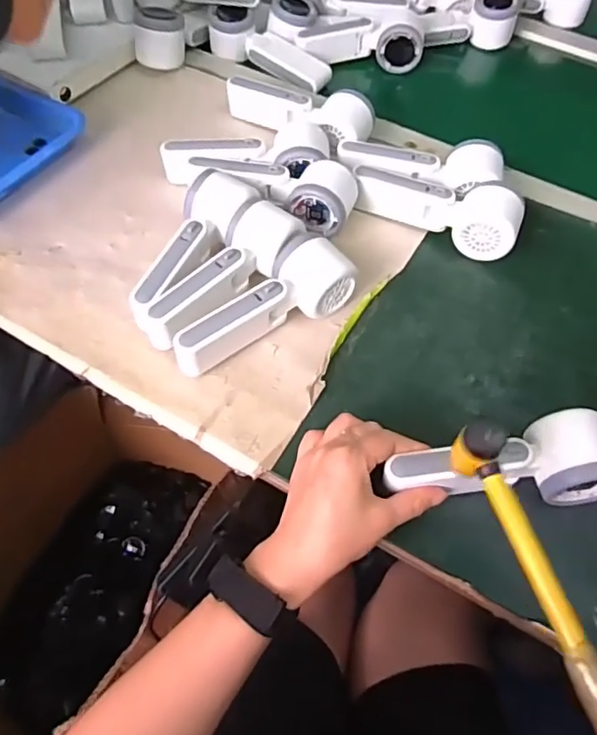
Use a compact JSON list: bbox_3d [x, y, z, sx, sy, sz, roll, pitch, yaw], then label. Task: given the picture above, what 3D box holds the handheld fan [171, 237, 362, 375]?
[{"bbox_3d":[-0.032,-0.049,0.468,0.167,0.051,0.063,-34,65,-23],"label":"handheld fan"}]

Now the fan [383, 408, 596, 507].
[{"bbox_3d":[0.143,0.067,0.402,0.164,0.043,0.056,-3,58,-2],"label":"fan"}]

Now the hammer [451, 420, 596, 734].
[{"bbox_3d":[0.129,0.114,0.303,0.021,0.041,0.173,-17,71,-12],"label":"hammer"}]

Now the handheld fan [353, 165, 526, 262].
[{"bbox_3d":[0.137,-0.160,0.554,0.165,0.052,0.060,24,58,11],"label":"handheld fan"}]

